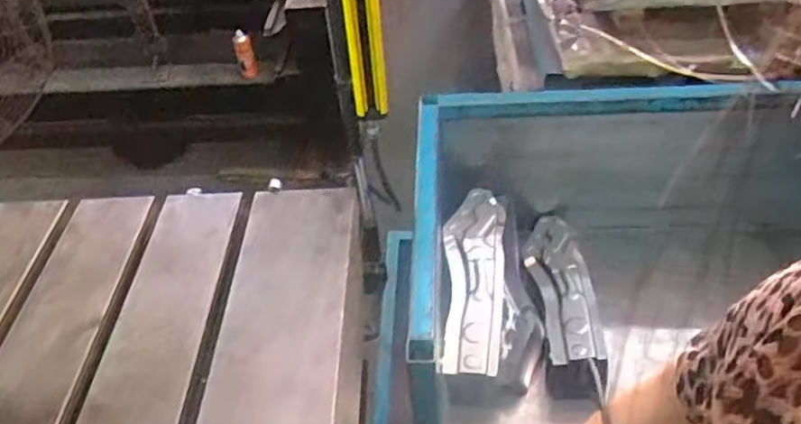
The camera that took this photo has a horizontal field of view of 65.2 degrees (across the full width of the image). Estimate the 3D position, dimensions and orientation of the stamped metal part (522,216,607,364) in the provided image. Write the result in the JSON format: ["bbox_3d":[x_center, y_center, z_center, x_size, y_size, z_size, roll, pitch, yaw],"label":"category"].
[{"bbox_3d":[0.333,0.148,1.311,0.122,0.069,0.399,0,44,4],"label":"stamped metal part"}]

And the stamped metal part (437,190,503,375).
[{"bbox_3d":[0.147,0.130,1.270,0.124,0.052,0.426,11,53,-3],"label":"stamped metal part"}]

